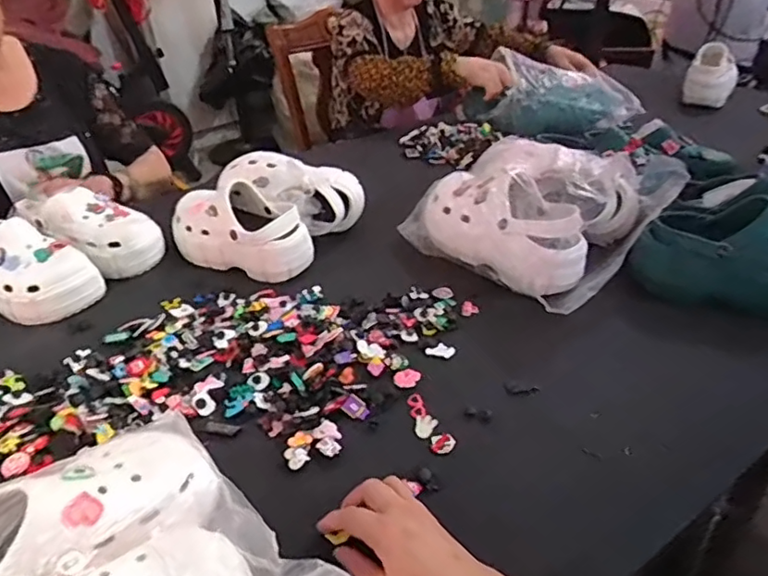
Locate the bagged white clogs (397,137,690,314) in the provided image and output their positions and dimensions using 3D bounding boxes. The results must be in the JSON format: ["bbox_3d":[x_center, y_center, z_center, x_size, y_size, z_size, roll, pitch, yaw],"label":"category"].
[{"bbox_3d":[0.223,-0.126,0.871,0.288,0.149,0.310,-30,42,-34],"label":"bagged white clogs"}]

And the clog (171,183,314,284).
[{"bbox_3d":[-0.222,-0.089,0.881,0.229,0.101,0.093,17,39,27],"label":"clog"}]

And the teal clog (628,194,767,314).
[{"bbox_3d":[0.473,-0.046,0.766,0.272,0.109,0.104,7,35,14],"label":"teal clog"}]

